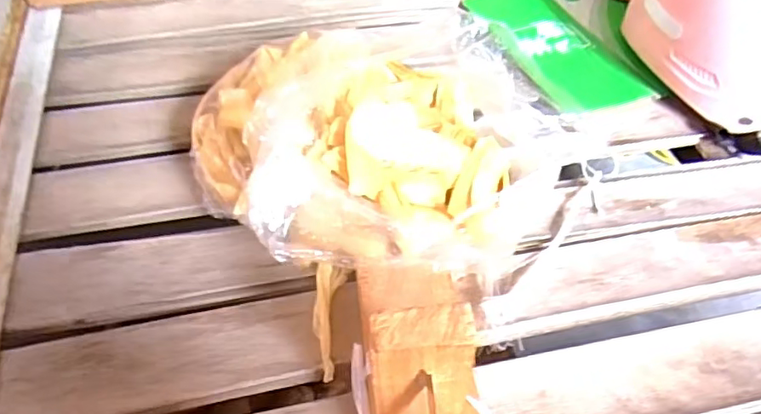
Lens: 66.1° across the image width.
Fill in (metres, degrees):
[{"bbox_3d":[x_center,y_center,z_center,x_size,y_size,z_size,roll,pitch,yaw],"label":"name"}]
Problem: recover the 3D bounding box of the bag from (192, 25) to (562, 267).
[{"bbox_3d":[0.000,-0.055,0.411,0.244,0.103,0.196,-13,51,-13],"label":"bag"}]

